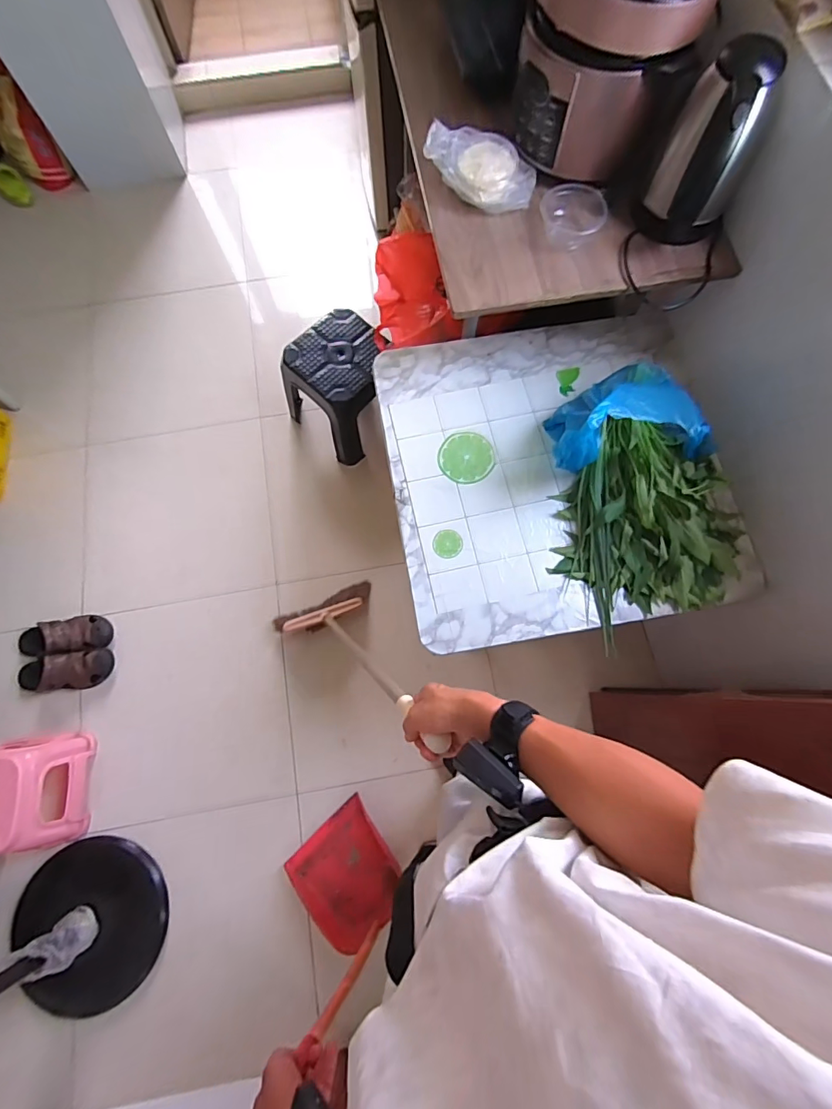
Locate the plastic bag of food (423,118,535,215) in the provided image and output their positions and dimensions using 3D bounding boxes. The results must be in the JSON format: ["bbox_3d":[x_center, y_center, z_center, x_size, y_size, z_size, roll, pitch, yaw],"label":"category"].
[{"bbox_3d":[0.119,-0.692,0.827,0.202,0.064,0.118,38,77,10],"label":"plastic bag of food"}]

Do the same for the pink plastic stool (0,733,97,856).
[{"bbox_3d":[-1.005,0.609,1.170,0.237,0.225,0.270,-6,74,-2],"label":"pink plastic stool"}]

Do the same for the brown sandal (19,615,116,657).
[{"bbox_3d":[-1.038,0.237,1.360,0.281,0.098,0.114,-5,74,-1],"label":"brown sandal"}]

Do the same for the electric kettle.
[{"bbox_3d":[0.451,-0.614,0.722,0.135,0.218,0.131,34,77,9],"label":"electric kettle"}]

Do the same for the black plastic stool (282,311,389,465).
[{"bbox_3d":[-0.217,-0.503,1.432,0.295,0.276,0.297,-43,78,-11],"label":"black plastic stool"}]

